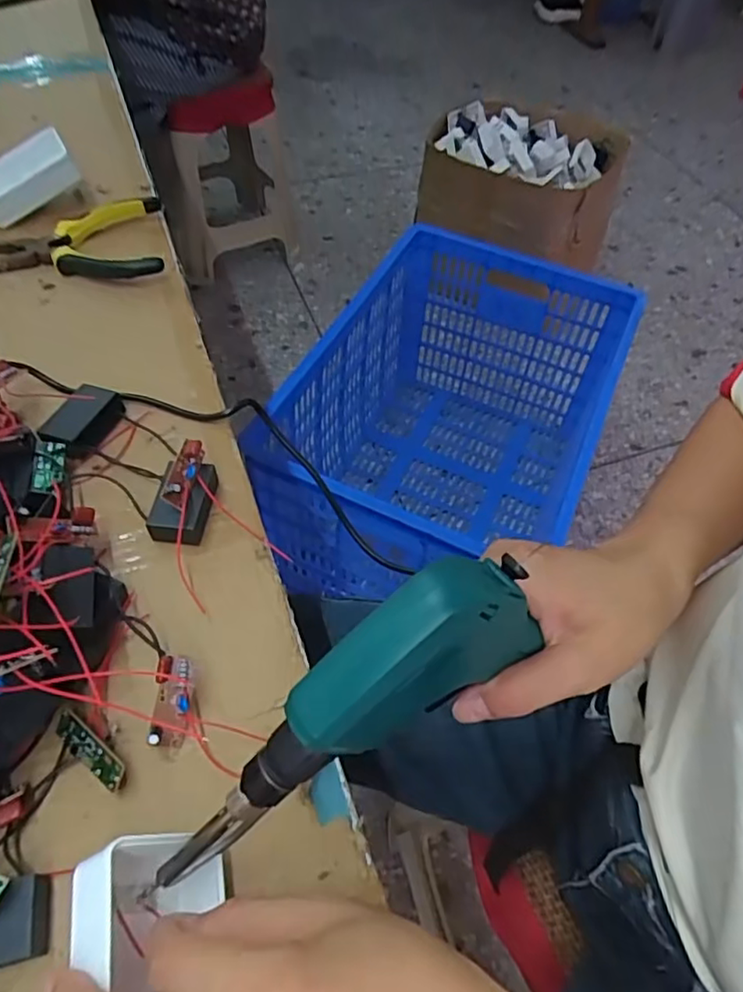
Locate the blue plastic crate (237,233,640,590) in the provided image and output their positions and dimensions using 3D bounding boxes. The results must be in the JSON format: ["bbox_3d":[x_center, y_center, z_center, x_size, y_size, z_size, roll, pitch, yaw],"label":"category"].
[{"bbox_3d":[0.151,-0.114,1.164,0.462,0.407,0.687,22,55,12],"label":"blue plastic crate"}]

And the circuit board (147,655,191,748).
[{"bbox_3d":[-0.096,0.099,0.298,0.018,0.012,0.044,9,97,4],"label":"circuit board"}]

